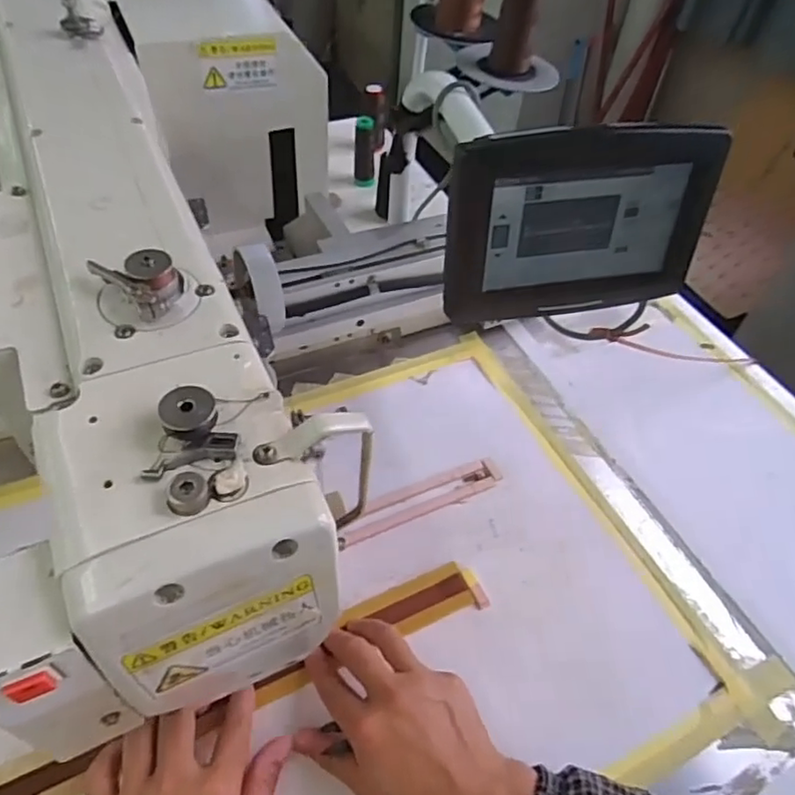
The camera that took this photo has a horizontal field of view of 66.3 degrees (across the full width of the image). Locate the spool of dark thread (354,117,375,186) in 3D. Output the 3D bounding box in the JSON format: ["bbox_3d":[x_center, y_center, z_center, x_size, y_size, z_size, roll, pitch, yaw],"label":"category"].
[{"bbox_3d":[-0.056,-0.433,1.074,0.035,0.122,0.028,-1,50,-6],"label":"spool of dark thread"}]

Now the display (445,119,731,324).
[{"bbox_3d":[0.138,-0.129,0.457,0.206,0.137,0.034,-8,51,-12],"label":"display"}]

